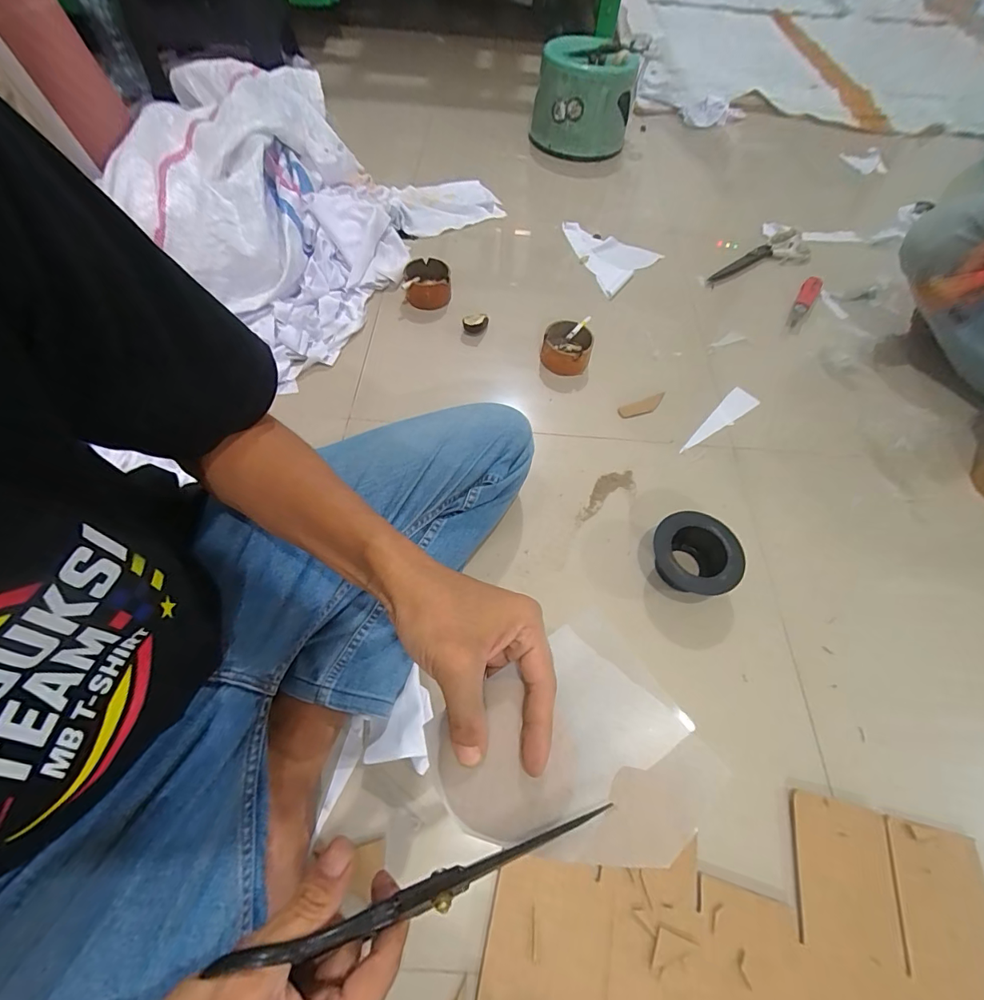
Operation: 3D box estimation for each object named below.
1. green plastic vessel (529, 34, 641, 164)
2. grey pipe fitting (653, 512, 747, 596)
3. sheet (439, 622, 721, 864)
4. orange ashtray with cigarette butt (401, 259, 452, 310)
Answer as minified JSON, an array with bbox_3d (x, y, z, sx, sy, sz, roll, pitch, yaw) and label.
[{"bbox_3d":[0.223,-1.000,1.106,0.247,0.176,0.230,13,59,4],"label":"green plastic vessel"},{"bbox_3d":[0.254,0.074,0.567,0.104,0.056,0.099,2,59,-3],"label":"grey pipe fitting"},{"bbox_3d":[0.044,0.153,0.259,0.126,0.005,0.126,-44,59,-13],"label":"sheet"},{"bbox_3d":[-0.117,-0.393,0.817,0.084,0.048,0.083,1,59,-3],"label":"orange ashtray with cigarette butt"}]

